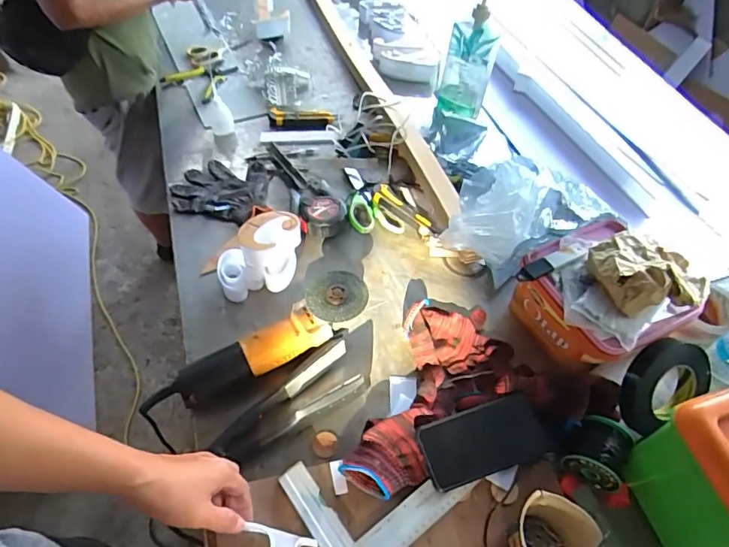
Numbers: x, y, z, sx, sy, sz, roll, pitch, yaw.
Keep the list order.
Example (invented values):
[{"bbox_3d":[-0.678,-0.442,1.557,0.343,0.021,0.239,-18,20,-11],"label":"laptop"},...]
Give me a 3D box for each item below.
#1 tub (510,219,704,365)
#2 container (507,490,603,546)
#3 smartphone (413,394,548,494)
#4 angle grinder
[{"bbox_3d":[0.334,0.041,0.706,0.188,0.117,0.186,-21,57,-17],"label":"tub"},{"bbox_3d":[0.201,0.290,0.524,0.079,0.082,0.069,14,55,9],"label":"container"},{"bbox_3d":[0.150,0.214,0.612,0.155,0.009,0.081,-13,61,-13],"label":"smartphone"},{"bbox_3d":[-0.141,0.104,0.662,0.324,0.085,0.081,-26,59,-20],"label":"angle grinder"}]

